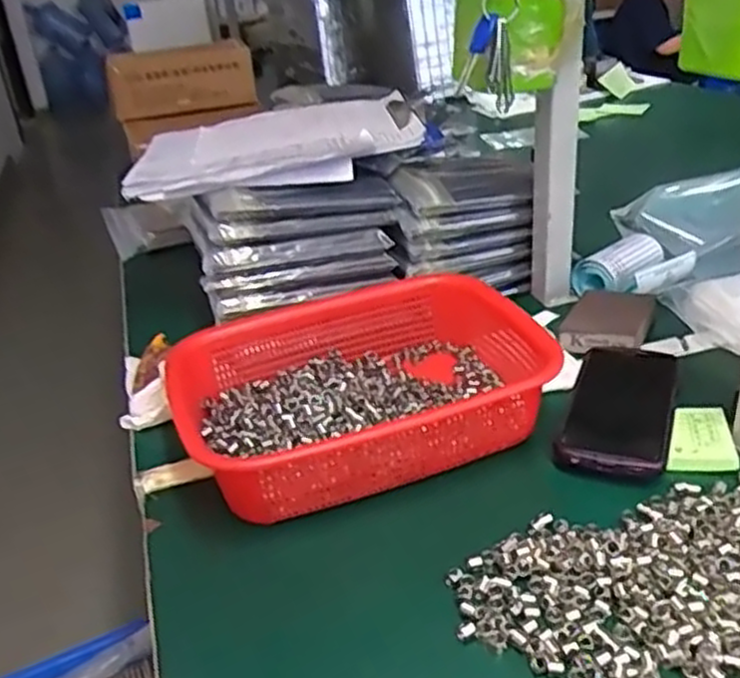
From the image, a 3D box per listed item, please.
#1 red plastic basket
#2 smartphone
[{"bbox_3d":[-0.016,0.040,0.603,0.248,0.067,0.205,-14,30,-16],"label":"red plastic basket"},{"bbox_3d":[0.201,0.052,0.601,0.078,0.015,0.172,9,32,25],"label":"smartphone"}]

